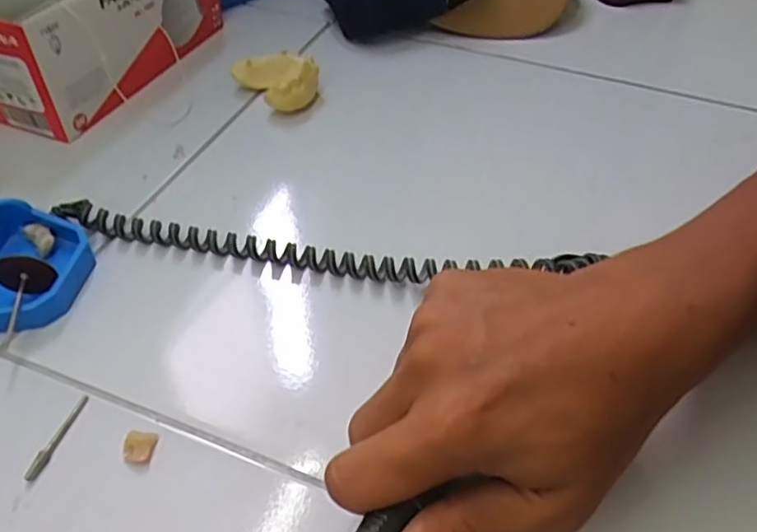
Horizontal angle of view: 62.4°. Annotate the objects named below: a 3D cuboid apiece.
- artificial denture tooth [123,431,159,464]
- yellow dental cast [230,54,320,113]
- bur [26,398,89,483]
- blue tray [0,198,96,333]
[{"bbox_3d":[-0.107,0.080,0.279,0.014,0.007,0.015,5,48,2],"label":"artificial denture tooth"},{"bbox_3d":[-0.073,-0.143,0.475,0.050,0.023,0.057,-30,55,-26],"label":"yellow dental cast"},{"bbox_3d":[-0.145,0.077,0.283,0.004,0.006,0.043,12,48,9],"label":"bur"},{"bbox_3d":[-0.194,-0.002,0.339,0.063,0.029,0.077,2,47,0],"label":"blue tray"}]

